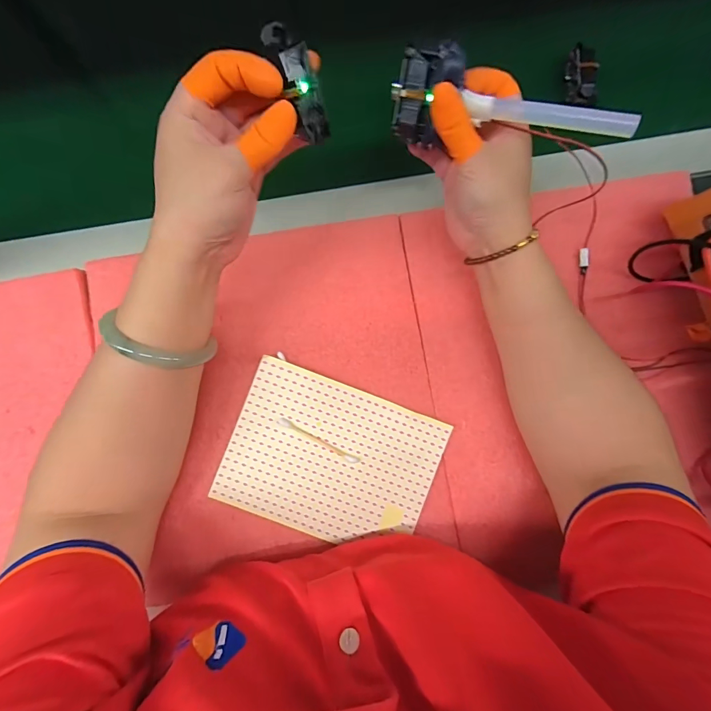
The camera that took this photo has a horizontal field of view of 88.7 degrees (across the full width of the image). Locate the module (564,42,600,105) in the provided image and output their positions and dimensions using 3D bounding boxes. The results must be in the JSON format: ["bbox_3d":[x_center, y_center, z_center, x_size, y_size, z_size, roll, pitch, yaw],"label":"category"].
[{"bbox_3d":[0.210,-0.259,0.335,0.023,0.017,0.051,-1,86,-2],"label":"module"}]

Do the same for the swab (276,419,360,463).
[{"bbox_3d":[-0.030,0.071,0.301,0.074,0.004,0.007,28,85,0],"label":"swab"}]

